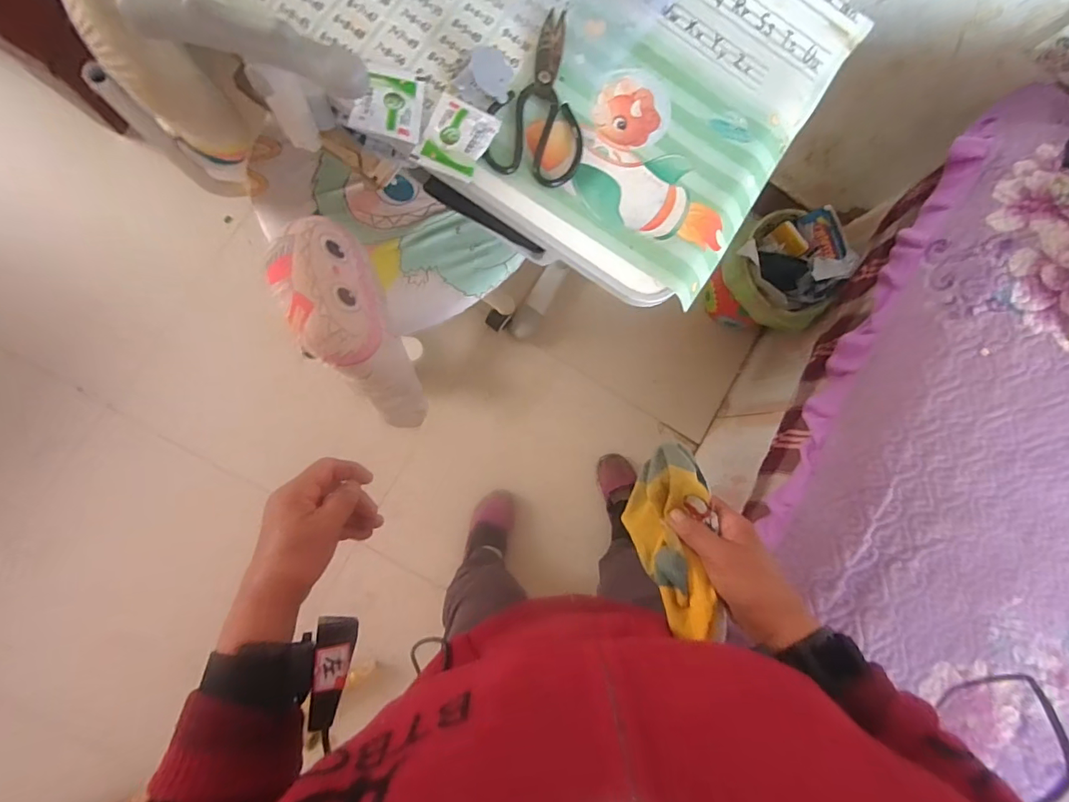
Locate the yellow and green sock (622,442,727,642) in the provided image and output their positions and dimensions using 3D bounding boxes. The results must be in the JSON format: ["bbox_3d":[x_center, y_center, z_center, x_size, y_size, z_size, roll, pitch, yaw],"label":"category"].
[{"bbox_3d":[0.116,0.118,0.409,0.053,0.061,0.150,-4,71,-8],"label":"yellow and green sock"}]

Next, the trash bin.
[{"bbox_3d":[0.535,-0.285,1.118,0.227,0.256,0.226,1,86,-8],"label":"trash bin"}]

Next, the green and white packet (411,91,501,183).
[{"bbox_3d":[-0.079,-0.272,0.508,0.067,0.008,0.079,23,87,2],"label":"green and white packet"}]

